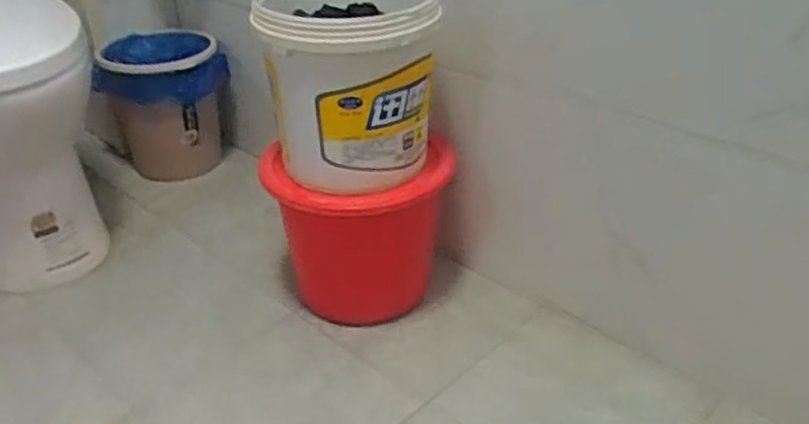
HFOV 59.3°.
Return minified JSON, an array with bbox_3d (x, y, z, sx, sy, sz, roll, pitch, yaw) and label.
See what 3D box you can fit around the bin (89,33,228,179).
[{"bbox_3d":[-0.543,-0.230,1.651,0.278,0.284,0.245,-13,35,-17],"label":"bin"}]

